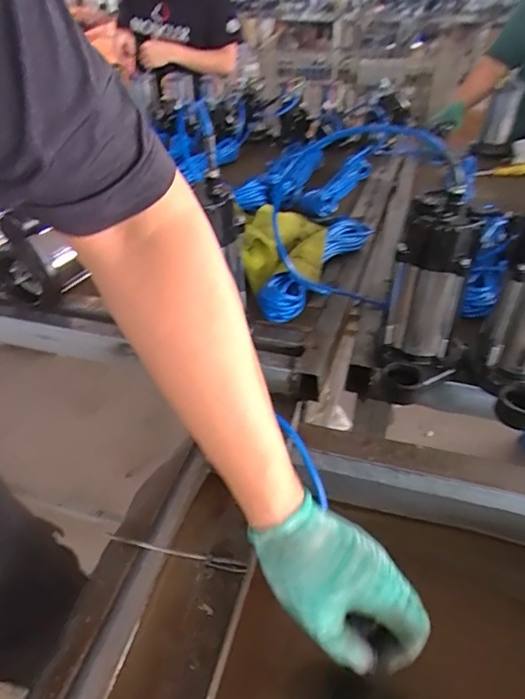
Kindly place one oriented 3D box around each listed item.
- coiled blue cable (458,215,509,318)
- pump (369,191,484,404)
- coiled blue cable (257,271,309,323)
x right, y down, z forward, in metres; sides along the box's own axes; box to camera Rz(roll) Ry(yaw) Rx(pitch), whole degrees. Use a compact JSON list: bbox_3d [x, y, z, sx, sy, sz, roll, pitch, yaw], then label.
[{"bbox_3d":[0.391,-0.149,0.847,0.051,0.067,0.228,16,55,20],"label":"coiled blue cable"},{"bbox_3d":[0.207,-0.056,0.640,0.091,0.241,0.144,13,40,17],"label":"pump"},{"bbox_3d":[0.034,-0.087,0.814,0.075,0.050,0.078,3,38,5],"label":"coiled blue cable"}]

